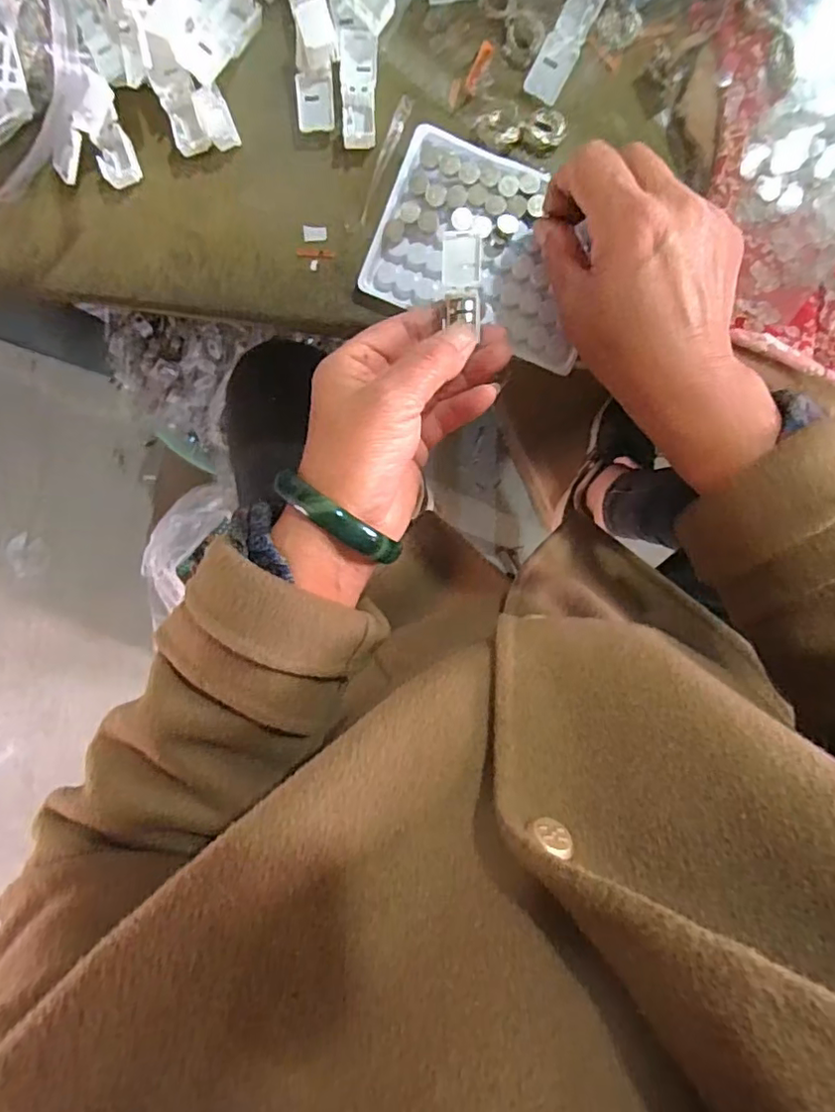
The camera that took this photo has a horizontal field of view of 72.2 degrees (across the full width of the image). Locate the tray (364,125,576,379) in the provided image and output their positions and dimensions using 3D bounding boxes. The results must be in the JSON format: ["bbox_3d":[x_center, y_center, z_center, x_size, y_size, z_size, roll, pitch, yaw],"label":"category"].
[{"bbox_3d":[0.040,-0.169,0.316,0.123,0.009,0.091,23,97,-1],"label":"tray"}]

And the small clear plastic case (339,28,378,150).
[{"bbox_3d":[-0.032,-0.250,0.307,0.019,0.008,0.058,3,97,2],"label":"small clear plastic case"}]

